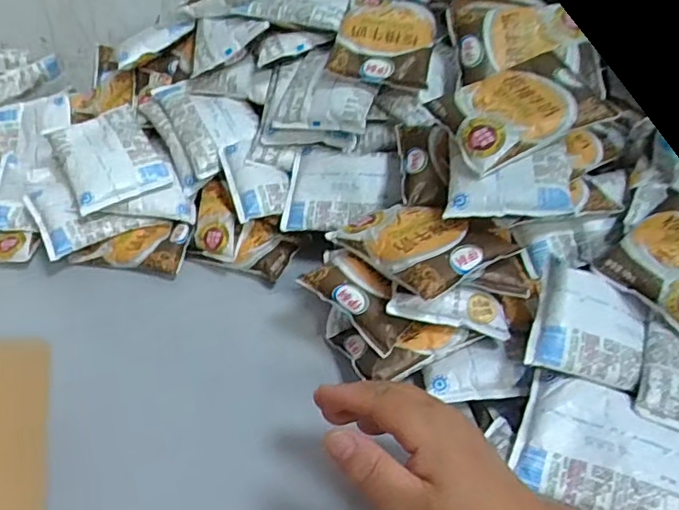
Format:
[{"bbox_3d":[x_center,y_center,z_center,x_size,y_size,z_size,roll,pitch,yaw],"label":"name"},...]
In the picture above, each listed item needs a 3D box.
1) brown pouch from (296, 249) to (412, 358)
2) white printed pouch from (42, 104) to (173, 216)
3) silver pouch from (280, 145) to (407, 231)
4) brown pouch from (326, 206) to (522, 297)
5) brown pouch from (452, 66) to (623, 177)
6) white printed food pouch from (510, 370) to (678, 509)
[{"bbox_3d":[0.015,0.033,0.478,0.046,0.022,0.097,-28,63,-27],"label":"brown pouch"},{"bbox_3d":[-0.248,-0.109,0.634,0.094,0.014,0.123,-26,64,-20],"label":"white printed pouch"},{"bbox_3d":[0.000,-0.062,0.581,0.100,0.020,0.085,5,76,13],"label":"silver pouch"},{"bbox_3d":[0.067,-0.015,0.476,0.092,0.026,0.113,-26,46,-25],"label":"brown pouch"},{"bbox_3d":[0.147,-0.120,0.492,0.120,0.020,0.089,-23,50,-6],"label":"brown pouch"},{"bbox_3d":[0.186,0.133,0.397,0.123,0.027,0.083,15,44,19],"label":"white printed food pouch"}]

